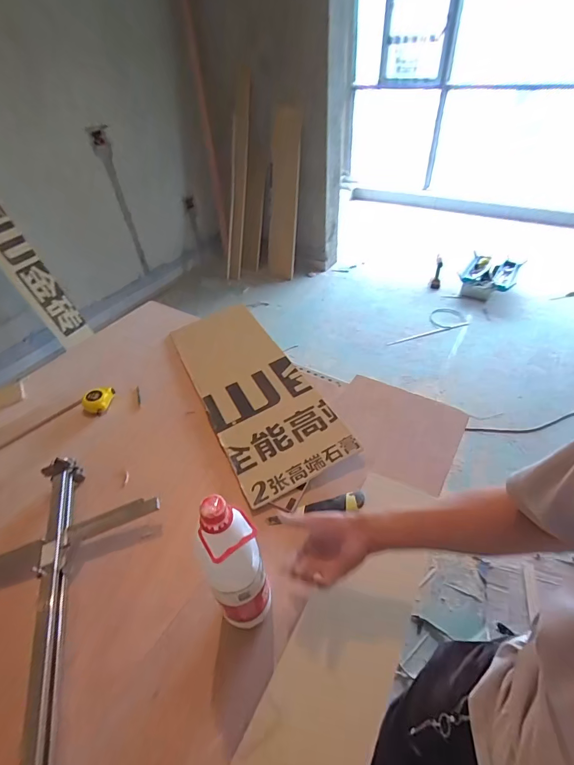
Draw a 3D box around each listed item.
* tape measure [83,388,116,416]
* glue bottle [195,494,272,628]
[{"bbox_3d":[-0.522,0.049,1.040,0.090,0.049,0.066,-31,48,-27],"label":"tape measure"},{"bbox_3d":[-0.069,0.277,0.543,0.068,0.308,0.066,-1,42,4],"label":"glue bottle"}]

